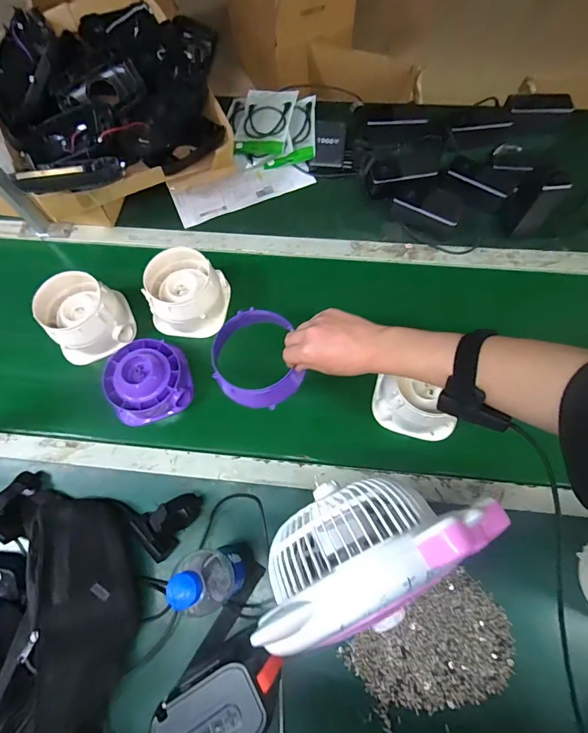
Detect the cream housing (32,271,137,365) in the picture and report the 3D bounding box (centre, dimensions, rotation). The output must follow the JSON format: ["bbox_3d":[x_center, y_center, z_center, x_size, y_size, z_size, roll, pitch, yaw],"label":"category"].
[{"bbox_3d":[-0.379,-0.097,0.695,0.134,0.096,0.147,-35,71,-11],"label":"cream housing"}]

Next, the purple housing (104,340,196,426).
[{"bbox_3d":[-0.251,0.022,0.669,0.131,0.073,0.127,-16,69,-4],"label":"purple housing"}]

